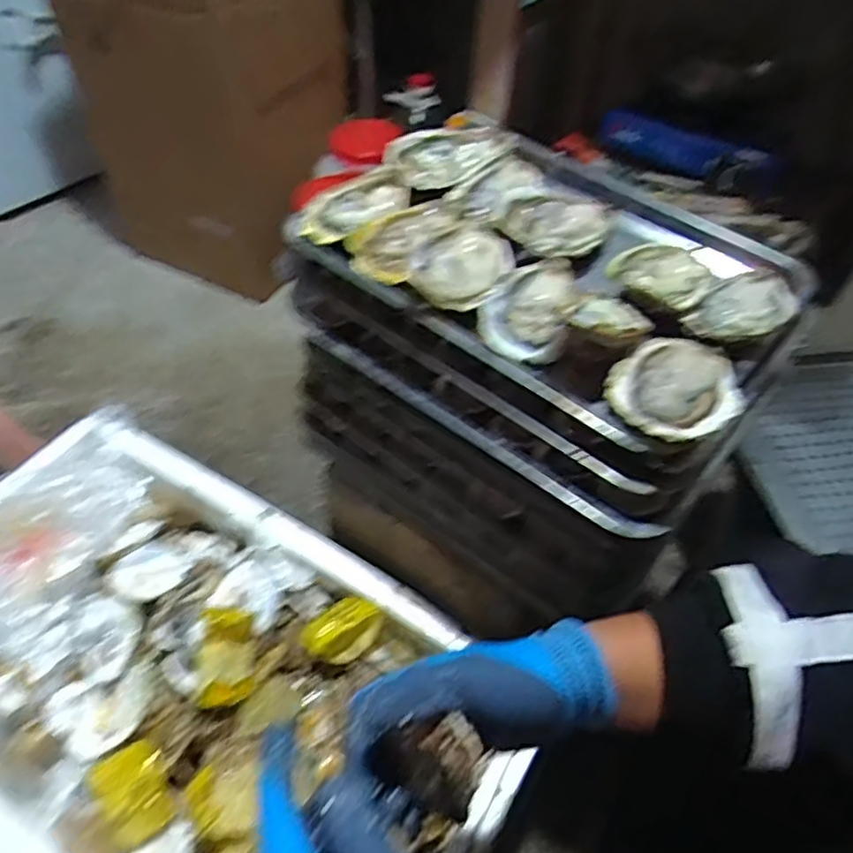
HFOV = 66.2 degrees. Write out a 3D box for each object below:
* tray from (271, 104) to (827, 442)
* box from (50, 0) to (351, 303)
[{"bbox_3d":[0.113,-0.153,0.580,0.403,0.052,0.310,34,55,23],"label":"tray"},{"bbox_3d":[-0.407,-0.681,1.291,0.372,0.727,0.399,21,51,15],"label":"box"}]

